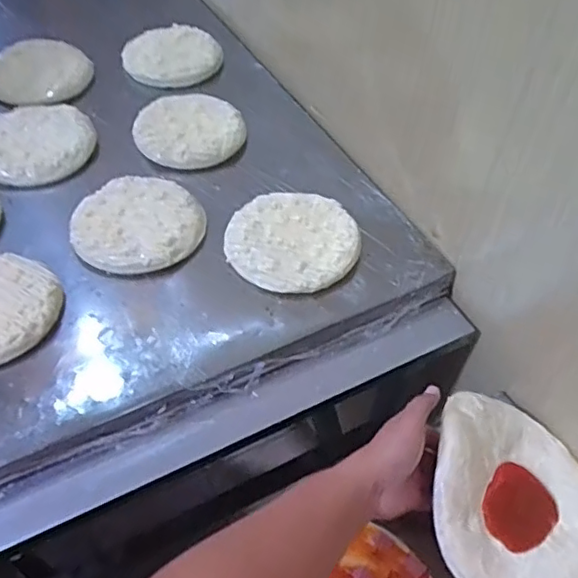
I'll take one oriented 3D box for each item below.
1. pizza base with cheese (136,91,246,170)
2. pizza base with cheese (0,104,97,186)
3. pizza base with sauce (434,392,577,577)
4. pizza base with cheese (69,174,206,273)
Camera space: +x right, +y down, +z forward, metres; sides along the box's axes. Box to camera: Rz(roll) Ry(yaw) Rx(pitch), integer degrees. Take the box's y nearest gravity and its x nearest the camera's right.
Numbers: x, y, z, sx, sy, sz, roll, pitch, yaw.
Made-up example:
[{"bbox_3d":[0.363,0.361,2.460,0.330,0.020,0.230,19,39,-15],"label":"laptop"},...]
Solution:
[{"bbox_3d":[-0.134,-0.216,0.814,0.144,0.025,0.141,2,51,-2],"label":"pizza base with cheese"},{"bbox_3d":[-0.336,-0.202,0.789,0.146,0.020,0.168,-14,53,-14],"label":"pizza base with cheese"},{"bbox_3d":[0.214,0.189,0.551,0.185,0.038,0.195,22,52,-12],"label":"pizza base with sauce"},{"bbox_3d":[-0.175,-0.078,0.690,0.144,0.028,0.143,2,51,-2],"label":"pizza base with cheese"}]

